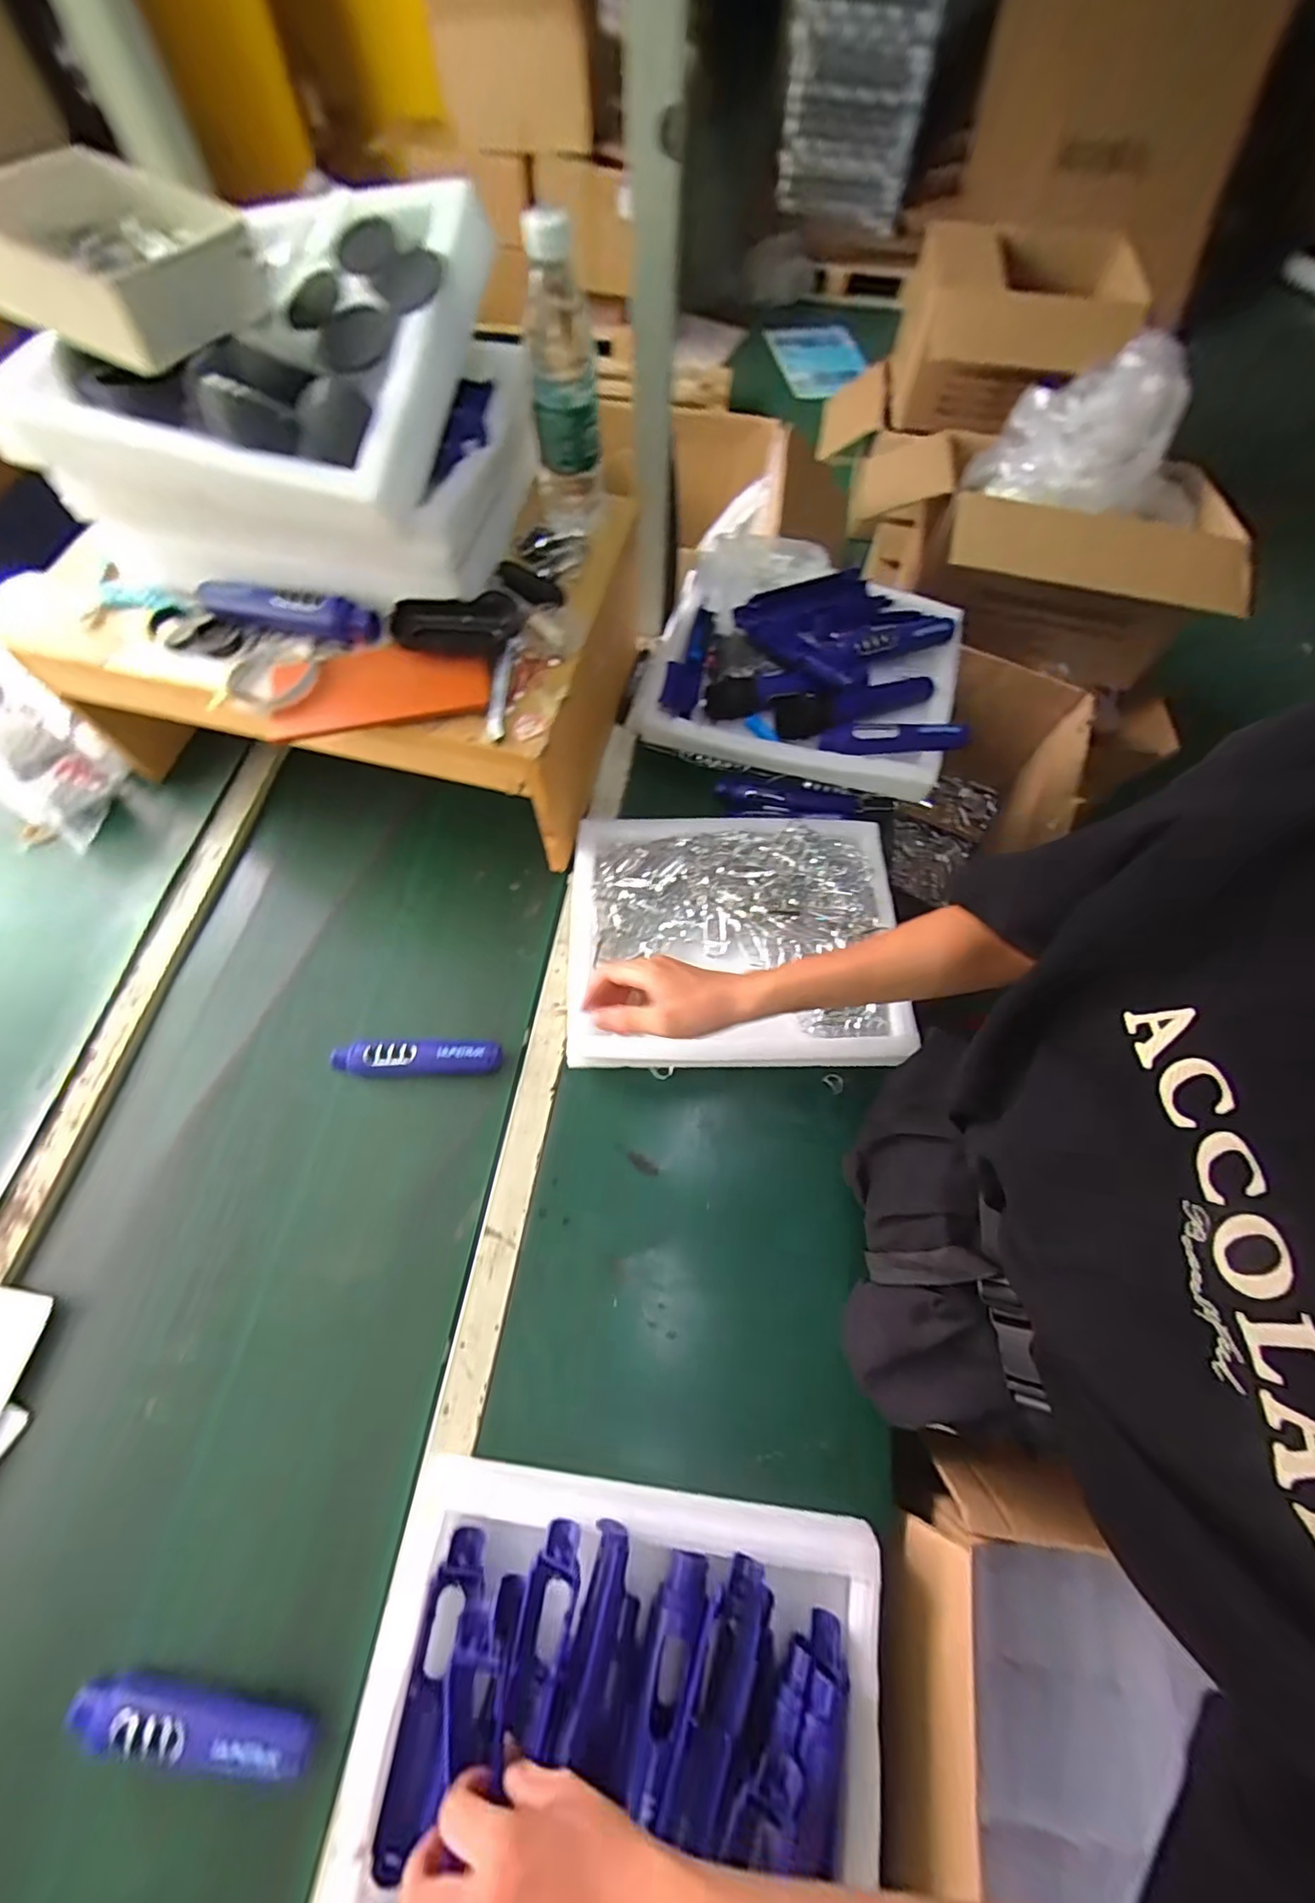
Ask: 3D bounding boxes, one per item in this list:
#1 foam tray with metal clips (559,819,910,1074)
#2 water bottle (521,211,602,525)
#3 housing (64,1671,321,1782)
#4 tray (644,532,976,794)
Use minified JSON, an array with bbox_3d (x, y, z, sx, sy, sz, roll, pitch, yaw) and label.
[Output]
[{"bbox_3d":[0.081,-0.016,0.671,0.350,0.055,0.291,2,68,-2],"label":"foam tray with metal clips"},{"bbox_3d":[-0.085,-0.511,0.563,0.065,0.208,0.065,-4,67,-4],"label":"water bottle"},{"bbox_3d":[-0.329,0.548,0.430,0.172,0.025,0.029,9,68,1],"label":"housing"},{"bbox_3d":[0.179,-0.365,0.776,0.384,0.091,0.323,16,67,5],"label":"tray"}]

